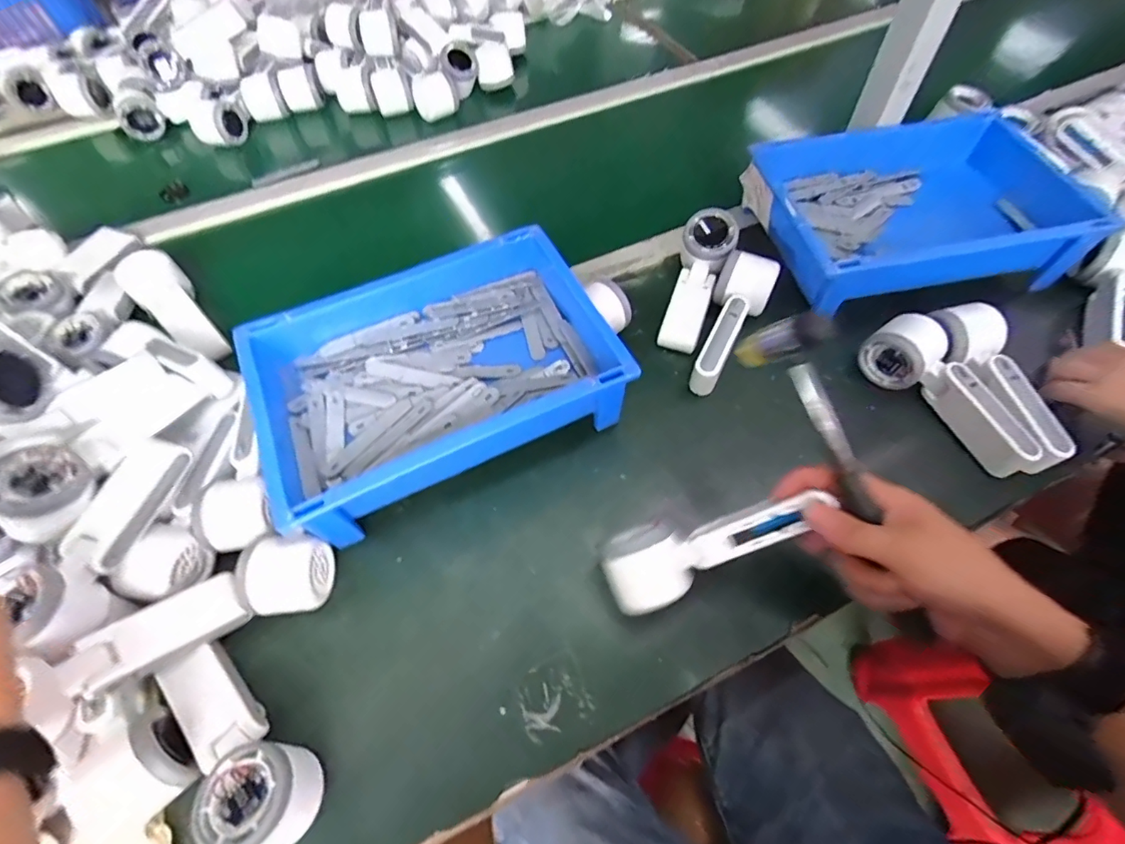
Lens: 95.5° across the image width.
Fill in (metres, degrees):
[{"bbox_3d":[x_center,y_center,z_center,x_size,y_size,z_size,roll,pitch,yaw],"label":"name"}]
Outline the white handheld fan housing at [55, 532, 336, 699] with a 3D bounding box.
[{"bbox_3d":[-0.262,0.144,0.391,0.166,0.058,0.057,-24,61,-13],"label":"white handheld fan housing"}]

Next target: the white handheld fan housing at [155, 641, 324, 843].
[{"bbox_3d":[-0.227,0.220,0.349,0.161,0.057,0.060,31,64,19],"label":"white handheld fan housing"}]

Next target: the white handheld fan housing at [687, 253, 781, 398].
[{"bbox_3d":[0.169,-0.098,0.525,0.054,0.055,0.164,22,62,15],"label":"white handheld fan housing"}]

